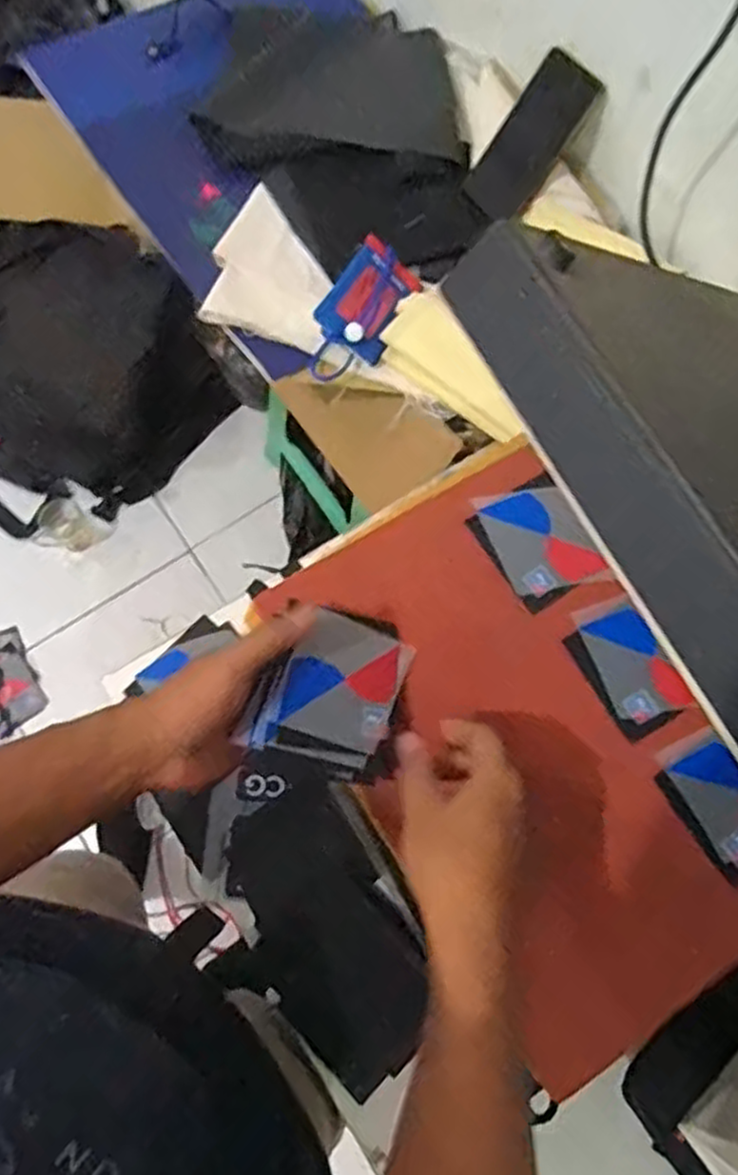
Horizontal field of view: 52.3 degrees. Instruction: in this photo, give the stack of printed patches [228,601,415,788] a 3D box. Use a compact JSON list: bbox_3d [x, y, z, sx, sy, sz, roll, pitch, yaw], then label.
[{"bbox_3d":[-0.020,0.066,0.511,0.100,0.009,0.119,26,55,-19],"label":"stack of printed patches"}]

